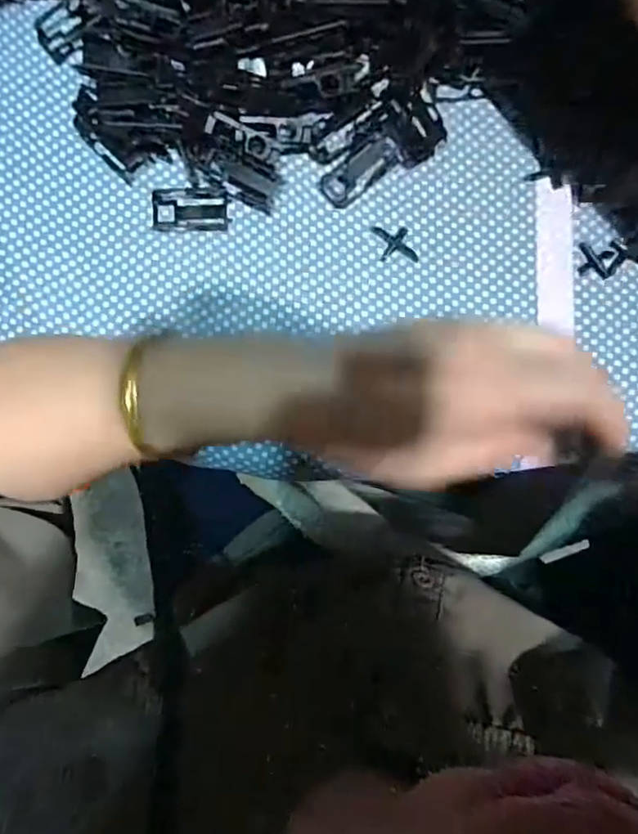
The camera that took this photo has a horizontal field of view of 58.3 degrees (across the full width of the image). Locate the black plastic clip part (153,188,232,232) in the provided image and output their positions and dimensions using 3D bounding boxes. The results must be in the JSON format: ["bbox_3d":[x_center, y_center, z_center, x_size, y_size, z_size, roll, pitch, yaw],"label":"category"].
[{"bbox_3d":[-0.066,-0.107,0.294,0.038,0.004,0.021,0,89,1],"label":"black plastic clip part"}]

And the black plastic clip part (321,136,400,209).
[{"bbox_3d":[0.021,-0.126,0.292,0.042,0.004,0.018,-40,88,0],"label":"black plastic clip part"}]

